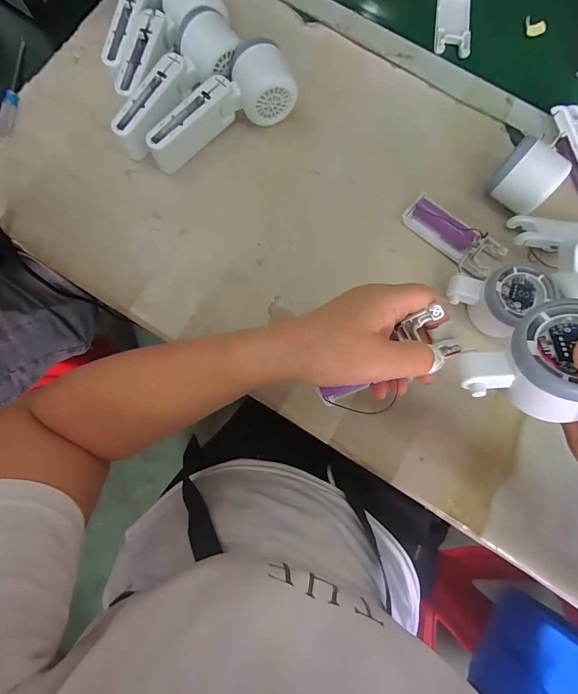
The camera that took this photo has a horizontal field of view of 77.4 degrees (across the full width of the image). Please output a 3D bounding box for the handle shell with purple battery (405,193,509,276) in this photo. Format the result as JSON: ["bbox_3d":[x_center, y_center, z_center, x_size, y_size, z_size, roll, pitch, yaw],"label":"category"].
[{"bbox_3d":[0.167,-0.114,0.372,0.103,0.019,0.043,39,81,6],"label":"handle shell with purple battery"}]

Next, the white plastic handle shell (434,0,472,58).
[{"bbox_3d":[0.197,-0.394,0.430,0.041,0.009,0.103,6,79,0],"label":"white plastic handle shell"}]

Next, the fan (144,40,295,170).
[{"bbox_3d":[-0.070,-0.249,0.371,0.171,0.048,0.063,-30,81,-6],"label":"fan"}]

